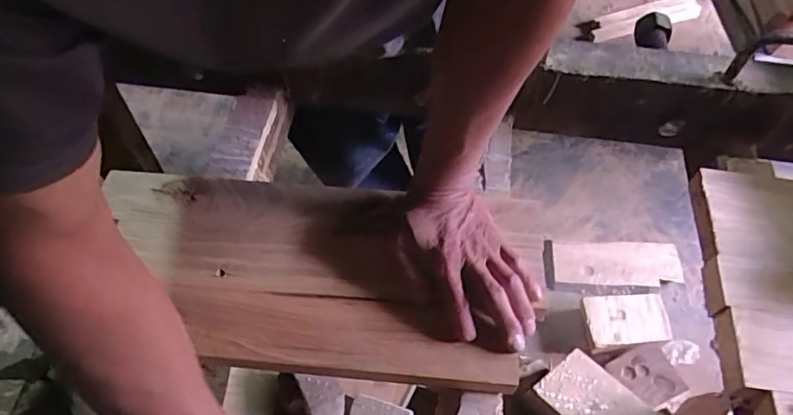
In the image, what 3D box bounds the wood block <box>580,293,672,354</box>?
[{"bbox_3d":[0.523,0.258,1.218,0.187,0.057,0.129,0,56,1],"label":"wood block"}]

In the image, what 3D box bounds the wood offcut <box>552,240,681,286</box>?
[{"bbox_3d":[0.550,0.135,1.342,0.303,0.021,0.127,3,56,3],"label":"wood offcut"}]

